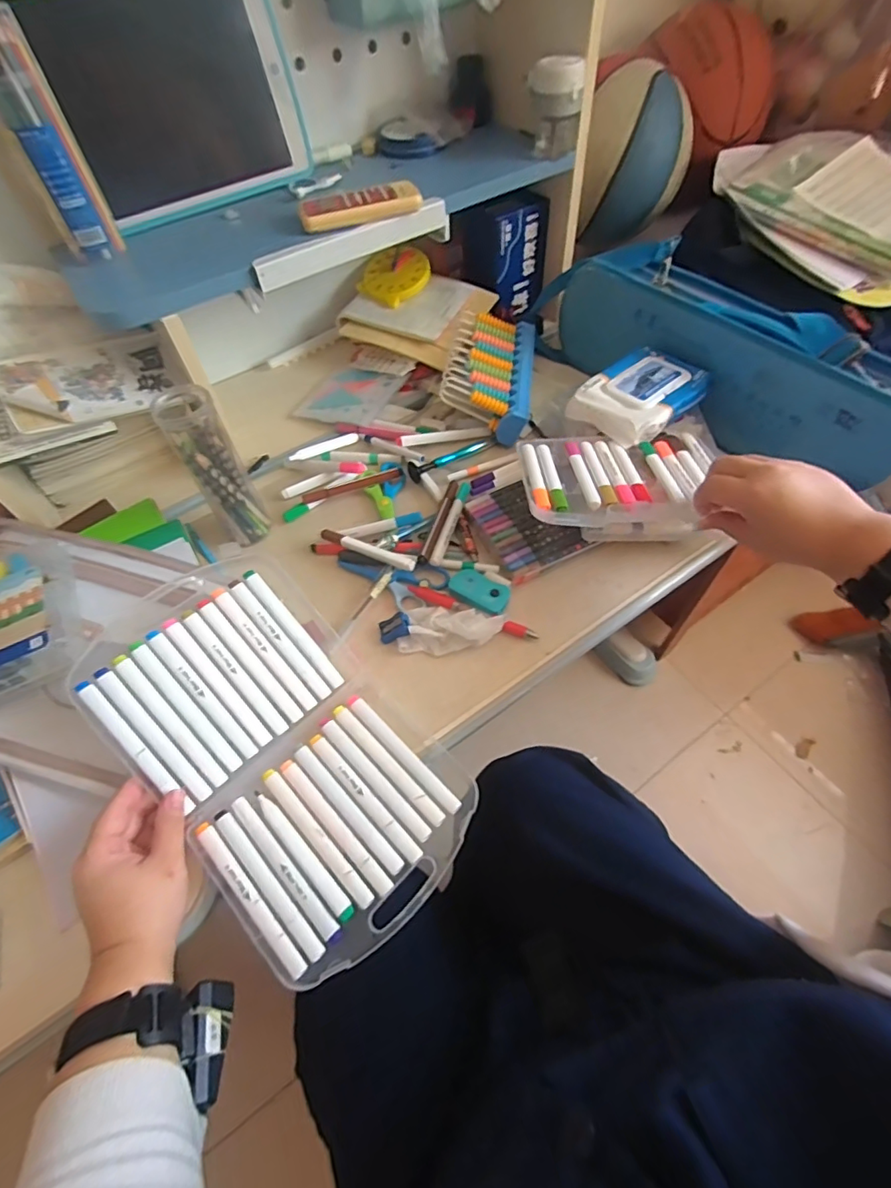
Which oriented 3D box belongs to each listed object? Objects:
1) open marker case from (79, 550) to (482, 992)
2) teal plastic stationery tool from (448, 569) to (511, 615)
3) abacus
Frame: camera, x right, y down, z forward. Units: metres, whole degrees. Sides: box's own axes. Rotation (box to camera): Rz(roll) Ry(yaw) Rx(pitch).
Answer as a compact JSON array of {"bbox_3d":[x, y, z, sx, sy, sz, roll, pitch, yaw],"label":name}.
[{"bbox_3d":[-0.154,0.118,0.452,0.192,0.087,0.357,-39,63,-21],"label":"open marker case"},{"bbox_3d":[0.036,-0.004,0.545,0.066,0.011,0.036,28,62,19],"label":"teal plastic stationery tool"},{"bbox_3d":[0.060,-0.293,0.704,0.114,0.065,0.193,6,57,7],"label":"abacus"}]

